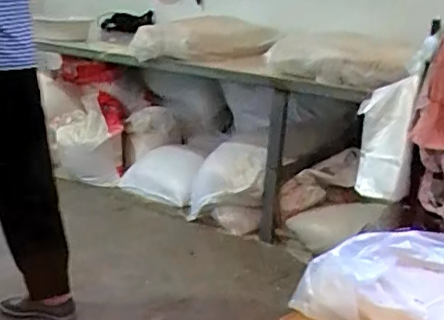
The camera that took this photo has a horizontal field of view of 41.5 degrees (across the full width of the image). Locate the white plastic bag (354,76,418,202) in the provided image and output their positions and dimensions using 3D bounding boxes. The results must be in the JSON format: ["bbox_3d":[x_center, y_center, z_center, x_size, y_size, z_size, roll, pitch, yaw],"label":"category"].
[{"bbox_3d":[0.499,-0.058,1.783,0.153,0.344,0.131,6,18,9],"label":"white plastic bag"}]

